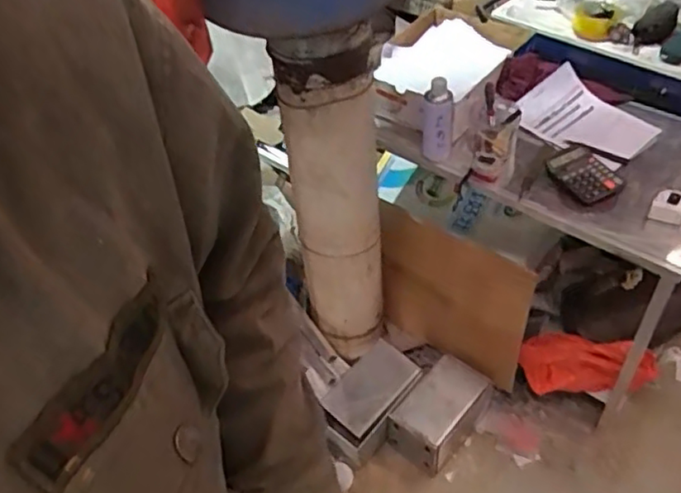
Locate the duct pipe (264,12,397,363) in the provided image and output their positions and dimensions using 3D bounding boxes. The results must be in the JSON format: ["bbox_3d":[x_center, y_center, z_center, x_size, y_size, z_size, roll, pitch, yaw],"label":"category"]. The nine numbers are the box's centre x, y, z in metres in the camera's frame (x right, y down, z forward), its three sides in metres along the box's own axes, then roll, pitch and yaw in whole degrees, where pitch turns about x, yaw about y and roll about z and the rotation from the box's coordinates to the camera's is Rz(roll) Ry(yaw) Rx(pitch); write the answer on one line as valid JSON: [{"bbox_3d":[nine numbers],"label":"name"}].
[{"bbox_3d":[0.005,-0.075,1.421,0.191,0.802,0.148,2,44,8],"label":"duct pipe"}]

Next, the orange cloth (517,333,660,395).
[{"bbox_3d":[0.571,0.272,1.453,0.291,0.111,0.110,3,44,10],"label":"orange cloth"}]

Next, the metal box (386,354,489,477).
[{"bbox_3d":[0.233,0.389,1.511,0.139,0.152,0.225,28,53,30],"label":"metal box"}]

